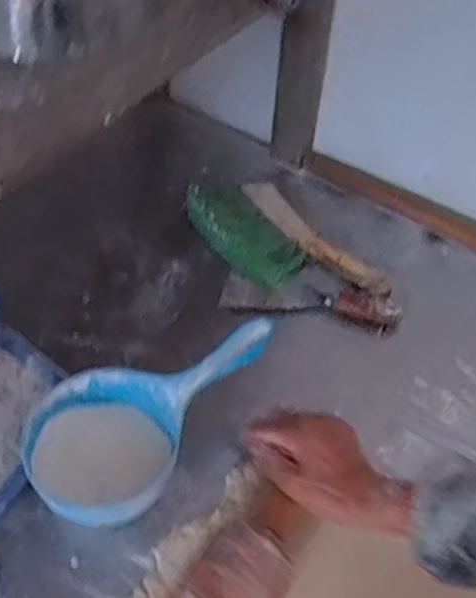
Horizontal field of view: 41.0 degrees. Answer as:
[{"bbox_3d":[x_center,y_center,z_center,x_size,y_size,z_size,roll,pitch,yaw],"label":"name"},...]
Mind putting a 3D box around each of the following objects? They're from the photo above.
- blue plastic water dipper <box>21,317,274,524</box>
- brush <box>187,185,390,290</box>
[{"bbox_3d":[-0.079,0.104,0.581,0.227,0.106,0.124,-28,57,-24],"label":"blue plastic water dipper"},{"bbox_3d":[0.000,-0.085,0.783,0.075,0.030,0.177,-33,60,-27],"label":"brush"}]

